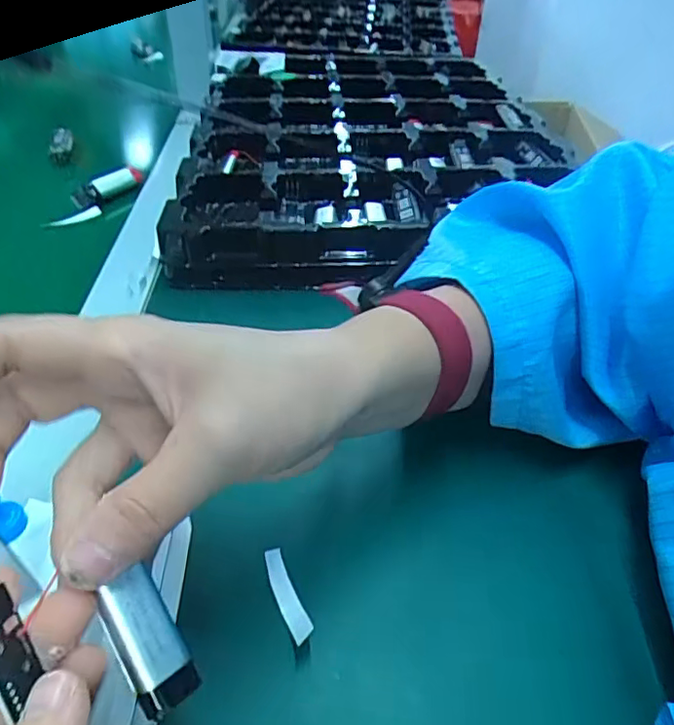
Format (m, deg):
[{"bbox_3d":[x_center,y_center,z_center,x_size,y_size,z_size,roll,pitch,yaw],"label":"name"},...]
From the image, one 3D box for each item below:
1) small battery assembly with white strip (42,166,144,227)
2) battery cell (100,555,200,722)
[{"bbox_3d":[-0.216,-0.147,0.500,0.028,0.031,0.091,24,47,29],"label":"small battery assembly with white strip"},{"bbox_3d":[-0.055,0.081,0.164,0.017,0.007,0.038,-23,81,-37],"label":"battery cell"}]

